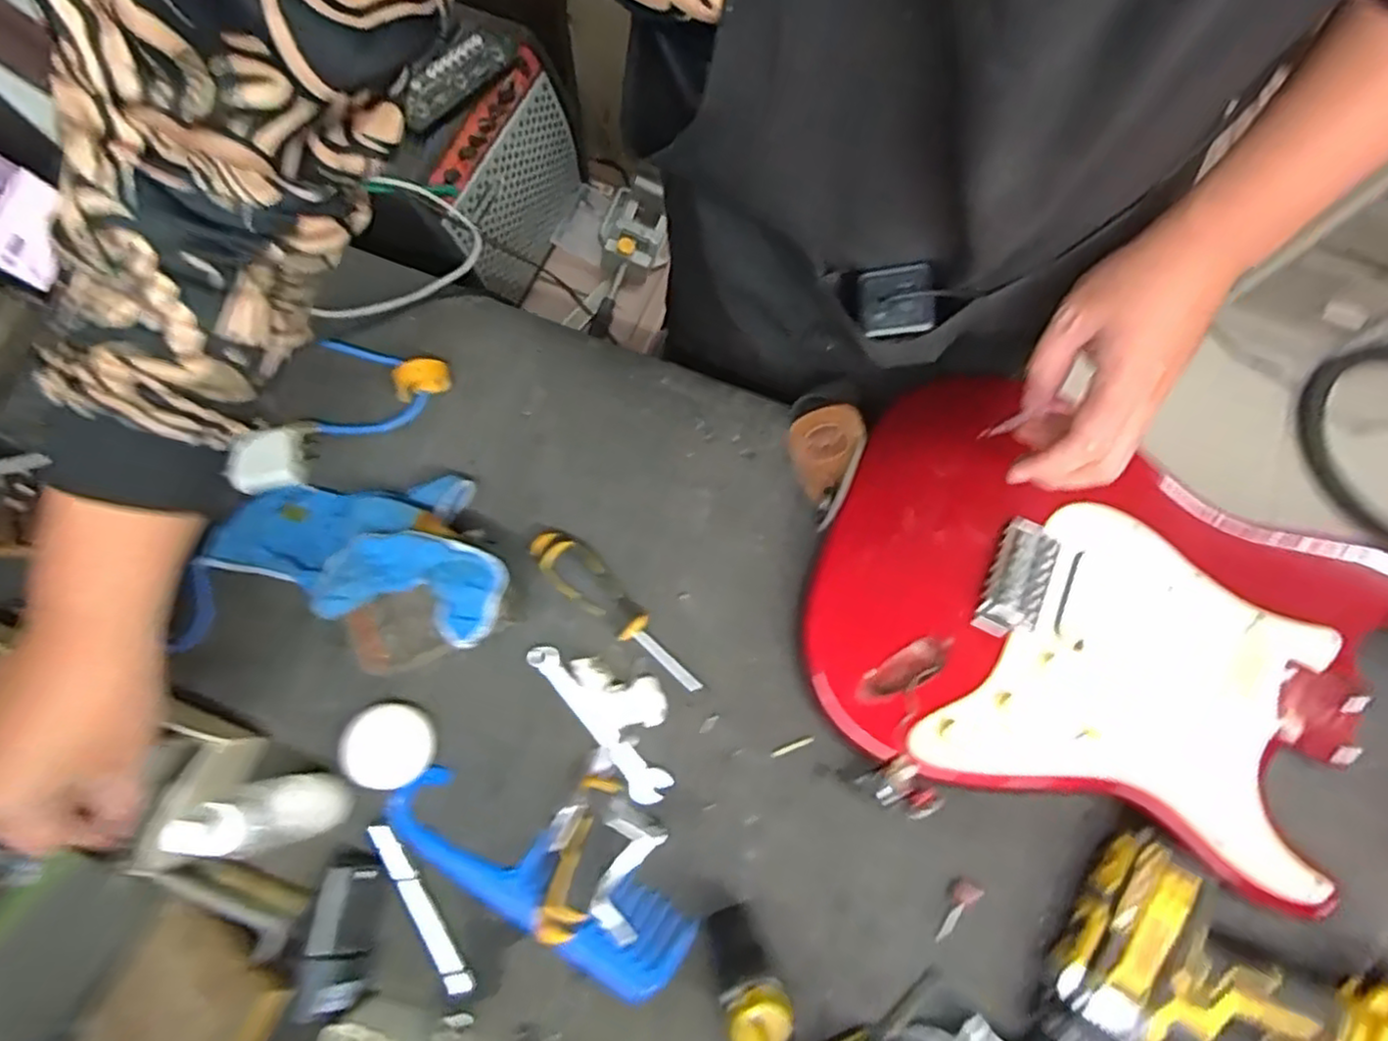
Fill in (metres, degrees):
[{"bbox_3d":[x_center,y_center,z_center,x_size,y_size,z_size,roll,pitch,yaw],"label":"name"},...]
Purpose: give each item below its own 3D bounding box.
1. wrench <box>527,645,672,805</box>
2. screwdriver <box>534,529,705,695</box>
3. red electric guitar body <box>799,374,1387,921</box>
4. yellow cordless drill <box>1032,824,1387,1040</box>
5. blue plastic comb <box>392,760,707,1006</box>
[{"bbox_3d":[-0.071,0.143,0.490,0.026,0.009,0.136,-43,79,-11],"label":"wrench"},{"bbox_3d":[-0.059,0.068,0.501,0.034,0.031,0.154,-41,79,-10],"label":"screwdriver"},{"bbox_3d":[0.298,0.087,0.494,0.355,0.047,0.284,27,75,7],"label":"red electric guitar body"},{"bbox_3d":[0.334,0.312,0.427,0.206,0.067,0.148,32,77,8],"label":"yellow cordless drill"},{"bbox_3d":[-0.108,0.243,0.466,0.217,0.024,0.063,28,77,7],"label":"blue plastic comb"}]

